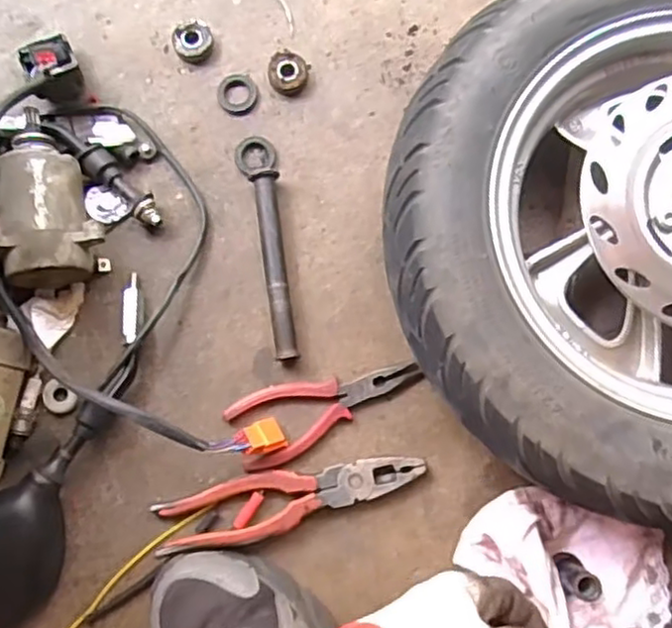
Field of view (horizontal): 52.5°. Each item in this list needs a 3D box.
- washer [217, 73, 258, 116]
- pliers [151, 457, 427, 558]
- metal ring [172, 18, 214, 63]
[{"bbox_3d":[-0.077,-0.173,0.535,0.030,0.007,0.033,0,80,0],"label":"washer"},{"bbox_3d":[-0.031,0.131,0.483,0.188,0.018,0.043,-12,80,-3],"label":"pliers"},{"bbox_3d":[-0.113,-0.217,0.541,0.031,0.010,0.030,0,80,0],"label":"metal ring"}]

